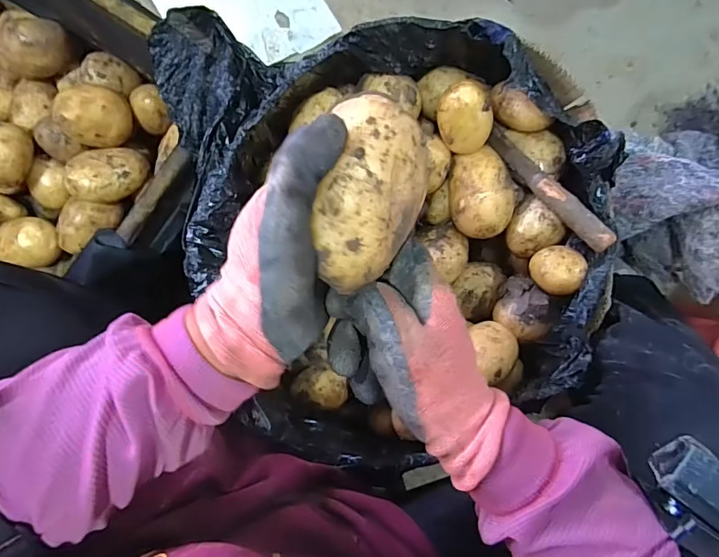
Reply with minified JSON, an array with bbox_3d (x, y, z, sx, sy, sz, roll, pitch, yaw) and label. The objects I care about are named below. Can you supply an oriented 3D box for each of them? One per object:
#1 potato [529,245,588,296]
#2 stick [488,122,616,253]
[{"bbox_3d":[0.221,-0.010,0.493,0.047,0.037,0.053,-6,88,-7],"label":"potato"},{"bbox_3d":[0.206,-0.100,0.486,0.028,0.029,0.175,-32,67,-7],"label":"stick"}]

